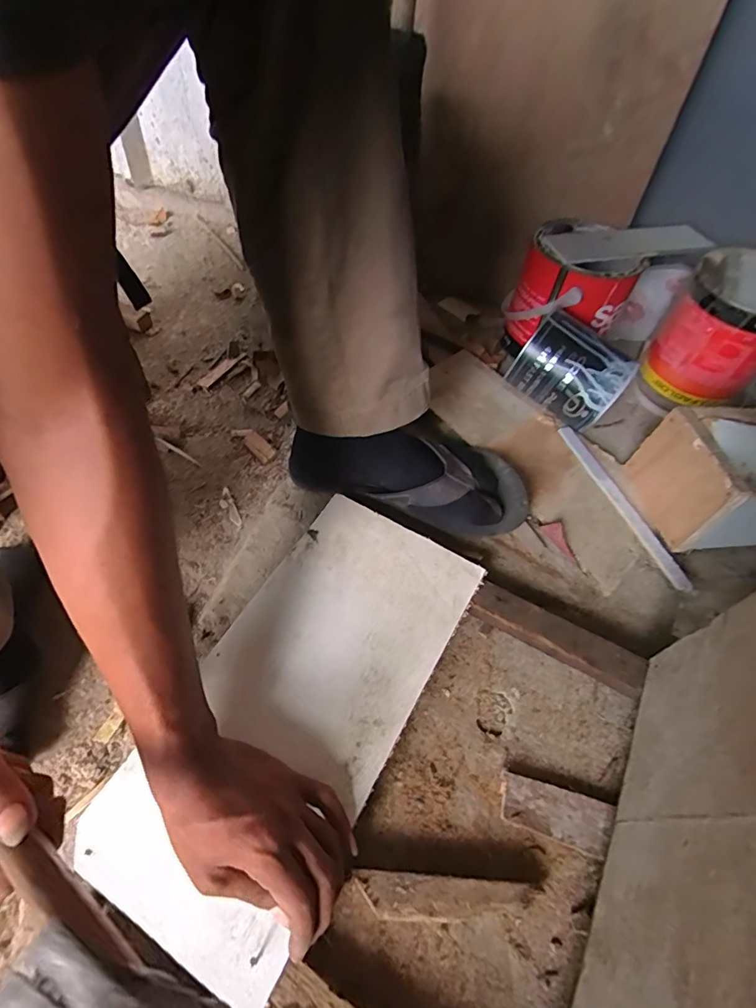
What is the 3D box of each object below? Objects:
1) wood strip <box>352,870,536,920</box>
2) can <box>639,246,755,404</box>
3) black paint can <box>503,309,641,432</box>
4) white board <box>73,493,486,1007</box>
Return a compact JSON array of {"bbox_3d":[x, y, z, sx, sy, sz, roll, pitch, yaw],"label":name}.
[{"bbox_3d":[0.046,0.279,0.339,0.121,0.027,0.025,3,55,-4],"label":"wood strip"},{"bbox_3d":[0.478,-0.245,0.661,0.147,0.151,0.144,38,60,19],"label":"can"},{"bbox_3d":[0.241,-0.161,0.594,0.090,0.095,0.126,-31,64,-24],"label":"black paint can"},{"bbox_3d":[-0.061,0.154,0.397,0.170,0.013,0.355,28,59,16],"label":"white board"}]

